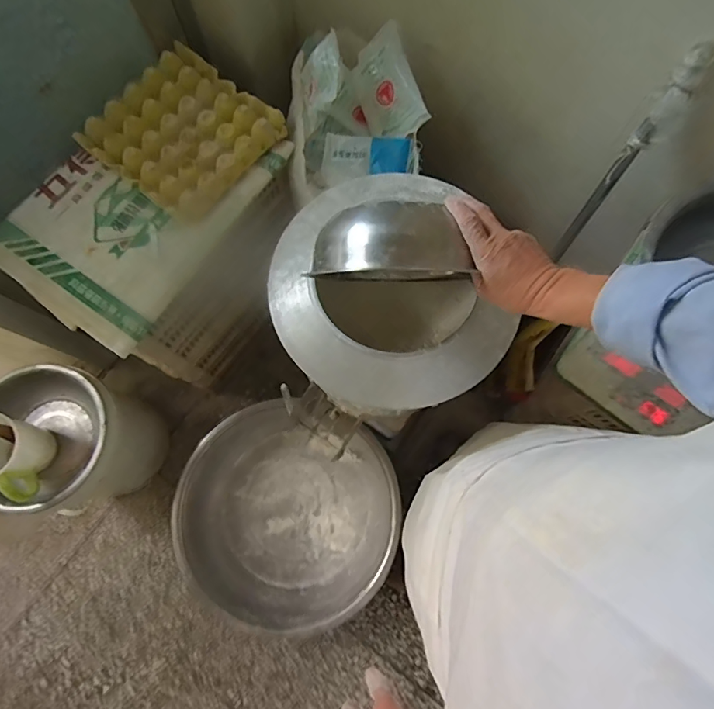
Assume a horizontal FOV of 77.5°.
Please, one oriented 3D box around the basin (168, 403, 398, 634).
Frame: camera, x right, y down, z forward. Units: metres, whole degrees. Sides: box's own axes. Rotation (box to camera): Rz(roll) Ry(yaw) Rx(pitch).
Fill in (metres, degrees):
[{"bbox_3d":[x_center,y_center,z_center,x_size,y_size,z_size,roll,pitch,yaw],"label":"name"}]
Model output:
[{"bbox_3d":[-0.181,0.431,1.175,0.553,0.182,0.484,16,75,6],"label":"basin"}]

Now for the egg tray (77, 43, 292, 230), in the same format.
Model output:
[{"bbox_3d":[-0.332,-0.427,0.857,0.291,0.042,0.283,37,78,9],"label":"egg tray"}]

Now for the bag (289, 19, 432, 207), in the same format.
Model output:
[{"bbox_3d":[-0.015,-0.463,0.833,0.250,0.161,0.278,-13,76,-3],"label":"bag"}]

